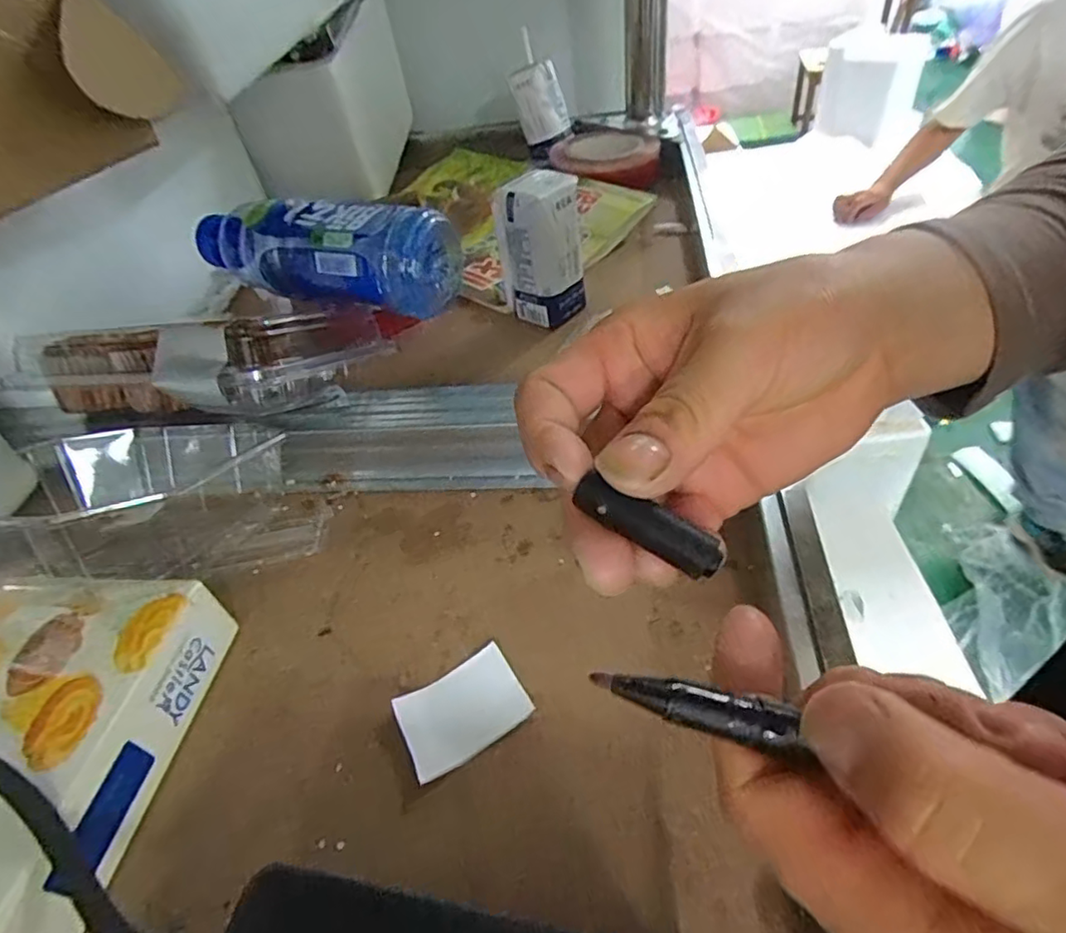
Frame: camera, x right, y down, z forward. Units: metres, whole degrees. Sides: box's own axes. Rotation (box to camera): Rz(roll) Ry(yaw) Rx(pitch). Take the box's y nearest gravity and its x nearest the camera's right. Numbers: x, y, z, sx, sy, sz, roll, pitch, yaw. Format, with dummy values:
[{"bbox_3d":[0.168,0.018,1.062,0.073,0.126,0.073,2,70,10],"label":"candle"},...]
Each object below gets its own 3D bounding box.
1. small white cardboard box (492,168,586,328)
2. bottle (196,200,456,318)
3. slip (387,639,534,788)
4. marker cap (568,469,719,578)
[{"bbox_3d":[0.009,-0.164,0.447,0.055,0.100,0.040,-32,47,-20],"label":"small white cardboard box"},{"bbox_3d":[-0.161,-0.154,0.427,0.218,0.064,0.057,9,47,21],"label":"bottle"},{"bbox_3d":[-0.030,0.103,0.255,0.051,0.005,0.038,-26,45,-15],"label":"slip"},{"bbox_3d":[0.031,0.015,0.155,0.039,0.009,0.011,30,56,15],"label":"marker cap"}]

